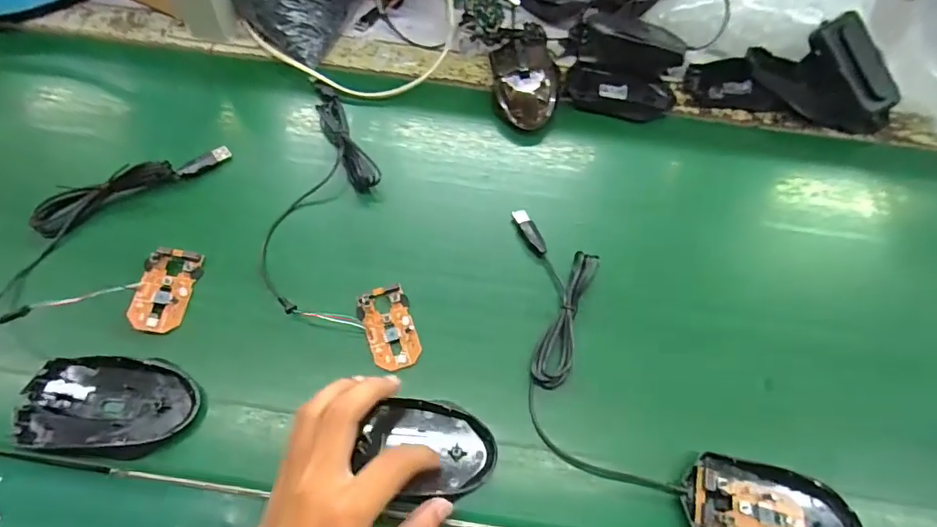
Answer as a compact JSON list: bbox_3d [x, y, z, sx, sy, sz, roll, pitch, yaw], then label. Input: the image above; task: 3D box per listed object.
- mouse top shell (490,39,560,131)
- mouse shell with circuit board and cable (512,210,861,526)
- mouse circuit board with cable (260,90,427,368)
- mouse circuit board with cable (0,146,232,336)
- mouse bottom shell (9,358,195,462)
[{"bbox_3d":[0.056,-0.179,0.496,0.061,0.039,0.101,-2,61,-4],"label":"mouse top shell"},{"bbox_3d":[0.112,0.096,0.358,0.120,0.022,0.324,-35,68,-20],"label":"mouse shell with circuit board and cable"},{"bbox_3d":[-0.122,-0.044,0.422,0.104,0.020,0.289,-12,62,-9],"label":"mouse circuit board with cable"},{"bbox_3d":[-0.285,-0.027,0.403,0.138,0.018,0.169,-1,61,-3],"label":"mouse circuit board with cable"},{"bbox_3d":[-0.244,0.096,0.341,0.109,0.018,0.063,6,61,1],"label":"mouse bottom shell"}]

